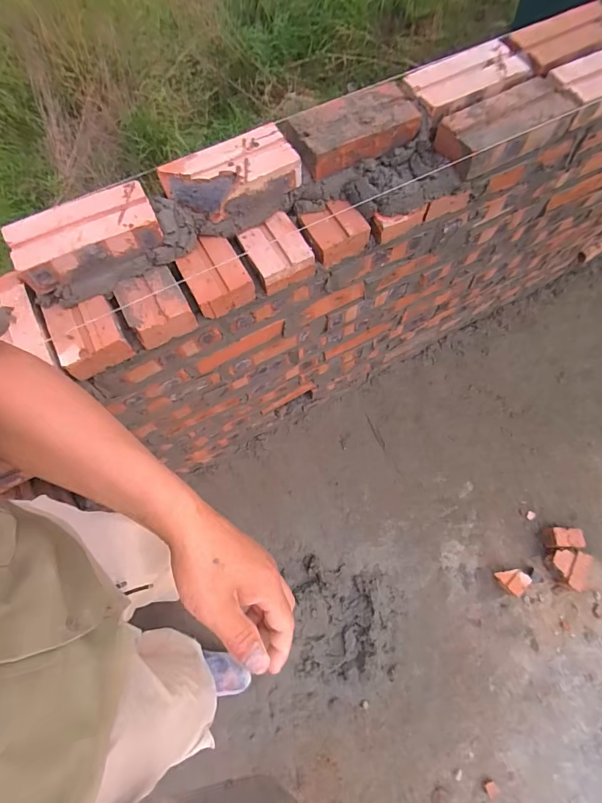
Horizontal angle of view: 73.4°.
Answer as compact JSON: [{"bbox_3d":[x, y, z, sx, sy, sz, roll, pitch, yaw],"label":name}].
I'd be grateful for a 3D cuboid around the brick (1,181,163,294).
[{"bbox_3d":[-0.317,-0.249,0.591,0.200,0.045,0.099,-28,73,-8],"label":"brick"}]

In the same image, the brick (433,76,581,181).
[{"bbox_3d":[0.326,-0.448,0.656,0.229,0.049,0.099,-27,73,-8],"label":"brick"}]

